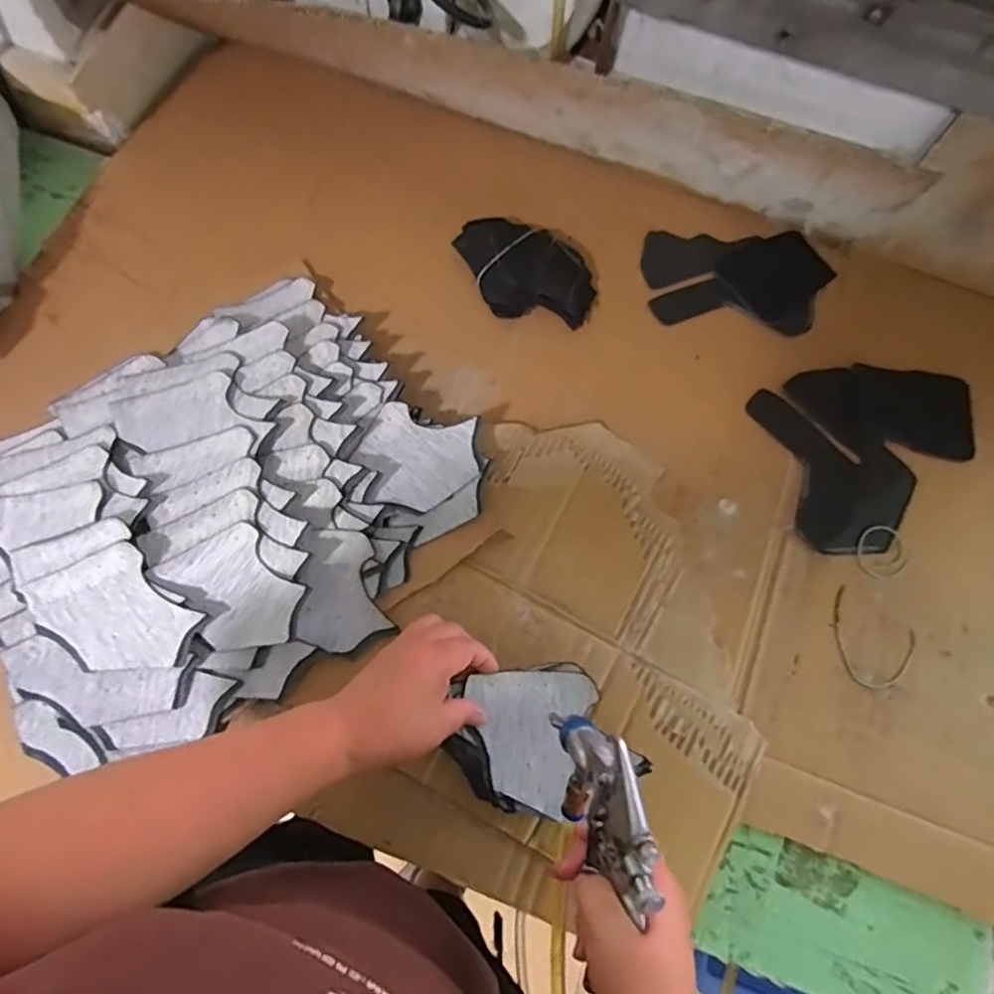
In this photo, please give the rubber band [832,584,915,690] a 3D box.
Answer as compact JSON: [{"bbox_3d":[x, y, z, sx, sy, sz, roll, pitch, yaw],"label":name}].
[{"bbox_3d":[0.337,0.133,0.562,0.080,0.004,0.072,32,76,7],"label":"rubber band"}]

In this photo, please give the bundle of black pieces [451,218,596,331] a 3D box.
[{"bbox_3d":[0.030,-0.240,0.655,0.149,0.025,0.103,14,75,2],"label":"bundle of black pieces"}]

